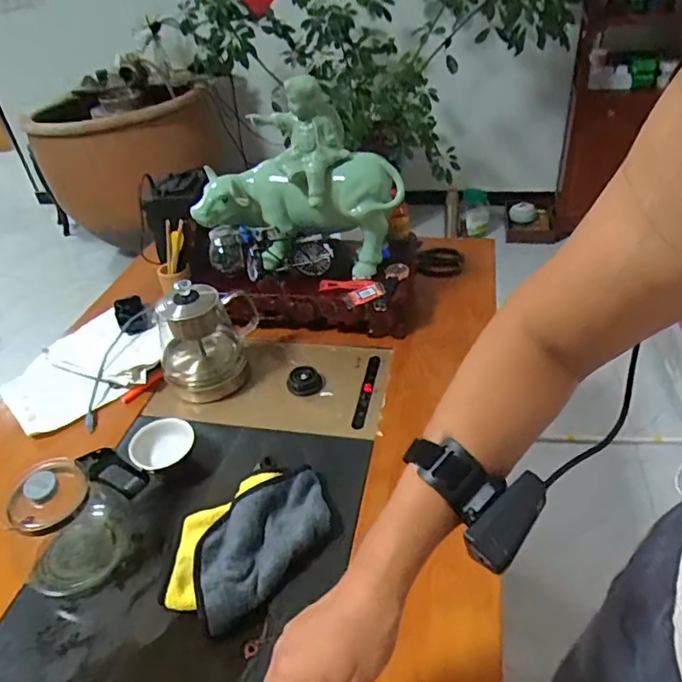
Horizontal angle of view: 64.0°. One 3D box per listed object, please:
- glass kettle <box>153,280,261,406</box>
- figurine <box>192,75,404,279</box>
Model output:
[{"bbox_3d":[-0.206,-0.020,0.844,0.155,0.156,0.153,-14,39,-9],"label":"glass kettle"},{"bbox_3d":[-0.072,-0.252,0.874,0.324,0.260,0.116,5,40,15],"label":"figurine"}]

